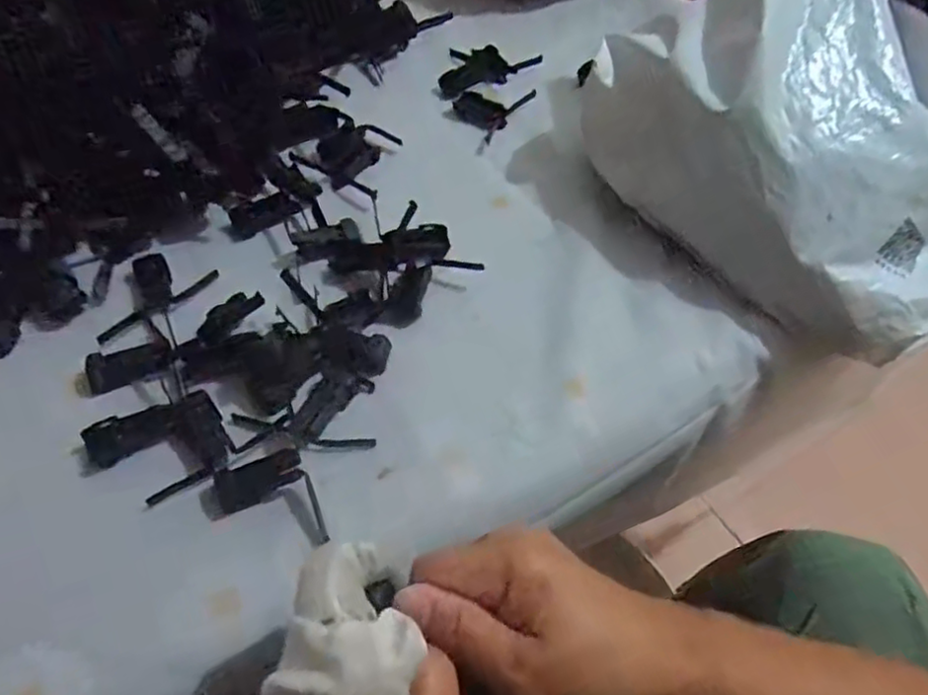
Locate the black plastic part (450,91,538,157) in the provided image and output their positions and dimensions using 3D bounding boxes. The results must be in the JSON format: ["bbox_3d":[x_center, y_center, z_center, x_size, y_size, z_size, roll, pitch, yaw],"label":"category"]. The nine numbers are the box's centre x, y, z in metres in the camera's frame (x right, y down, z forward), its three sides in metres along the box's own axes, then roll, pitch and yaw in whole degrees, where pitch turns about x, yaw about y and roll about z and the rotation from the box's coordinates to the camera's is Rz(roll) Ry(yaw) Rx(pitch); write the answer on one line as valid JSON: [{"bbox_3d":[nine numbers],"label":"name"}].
[{"bbox_3d":[0.014,-0.201,0.552,0.059,0.011,0.083,30,57,19],"label":"black plastic part"}]

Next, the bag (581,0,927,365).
[{"bbox_3d":[0.249,-0.183,0.424,0.279,0.203,0.257,37,60,23],"label":"bag"}]

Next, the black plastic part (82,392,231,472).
[{"bbox_3d":[-0.166,0.051,0.351,0.068,0.011,0.045,-18,56,-15],"label":"black plastic part"}]

